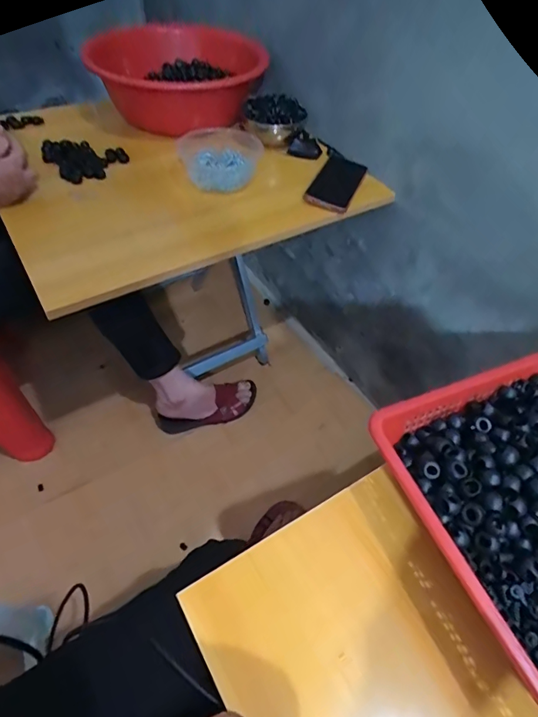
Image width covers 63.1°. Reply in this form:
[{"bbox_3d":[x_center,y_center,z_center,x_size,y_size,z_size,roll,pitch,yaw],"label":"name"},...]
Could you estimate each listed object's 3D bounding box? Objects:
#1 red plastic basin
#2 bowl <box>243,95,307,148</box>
[{"bbox_3d":[-0.198,-0.633,0.975,0.367,0.124,0.372,2,50,-2],"label":"red plastic basin"},{"bbox_3d":[0.014,-0.479,0.887,0.124,0.064,0.141,5,50,0],"label":"bowl"}]

